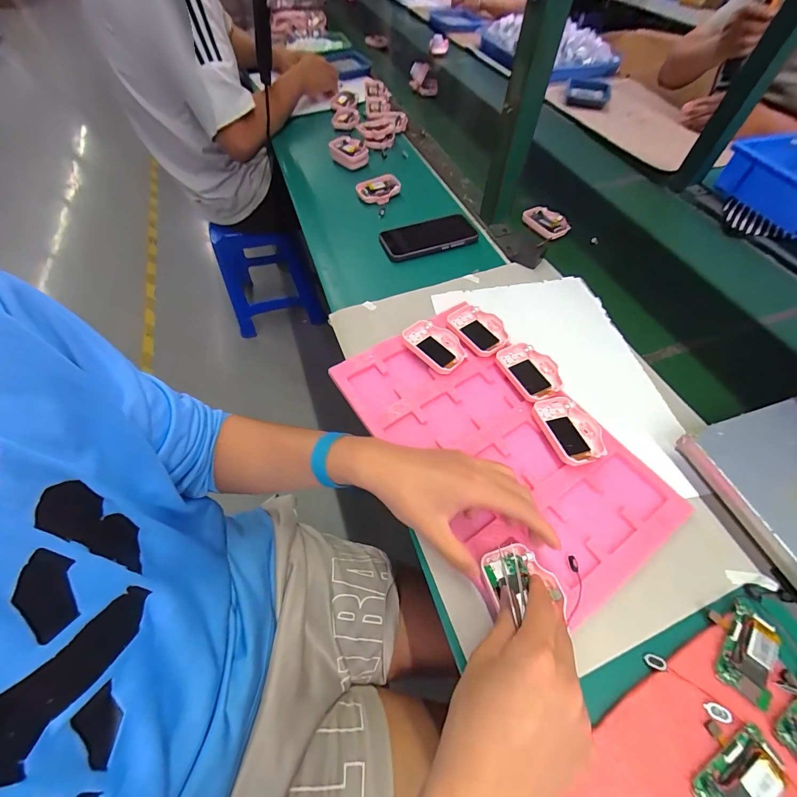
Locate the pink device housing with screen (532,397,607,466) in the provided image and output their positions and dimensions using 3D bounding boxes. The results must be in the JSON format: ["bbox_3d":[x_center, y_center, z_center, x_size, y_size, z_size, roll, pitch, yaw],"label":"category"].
[{"bbox_3d":[0.199,0.036,0.402,0.059,0.019,0.084,-12,58,-9],"label":"pink device housing with screen"}]

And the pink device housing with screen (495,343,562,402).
[{"bbox_3d":[0.171,-0.034,0.447,0.060,0.018,0.083,-21,60,-14],"label":"pink device housing with screen"}]

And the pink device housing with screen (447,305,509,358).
[{"bbox_3d":[0.110,-0.093,0.482,0.063,0.021,0.089,-22,60,-15],"label":"pink device housing with screen"}]

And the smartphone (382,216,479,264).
[{"bbox_3d":[0.055,-0.281,0.607,0.161,0.015,0.074,-19,60,-13],"label":"smartphone"}]

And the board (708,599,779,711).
[{"bbox_3d":[0.295,0.211,0.299,0.045,0.012,0.075,33,62,18],"label":"board"}]

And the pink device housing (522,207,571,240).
[{"bbox_3d":[0.285,-0.332,0.661,0.067,0.014,0.090,-17,59,-12],"label":"pink device housing"}]

